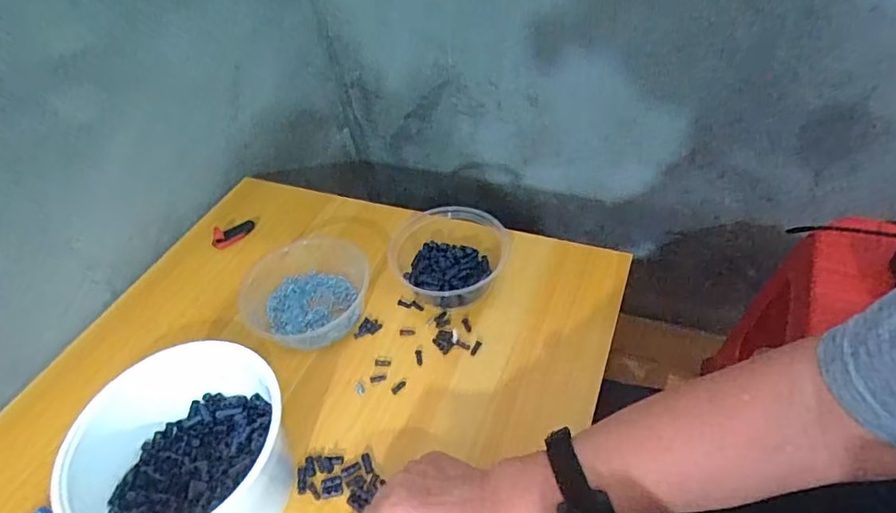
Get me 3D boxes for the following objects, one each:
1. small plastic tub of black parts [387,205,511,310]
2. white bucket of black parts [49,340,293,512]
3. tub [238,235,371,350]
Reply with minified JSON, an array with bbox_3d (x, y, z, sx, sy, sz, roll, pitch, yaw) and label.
[{"bbox_3d":[0.002,0.007,0.605,0.135,0.066,0.144,-2,46,4],"label":"small plastic tub of black parts"},{"bbox_3d":[-0.212,0.171,0.437,0.144,0.108,0.163,3,47,8],"label":"white bucket of black parts"},{"bbox_3d":[-0.161,0.046,0.590,0.151,0.057,0.115,-15,47,-9],"label":"tub"}]

